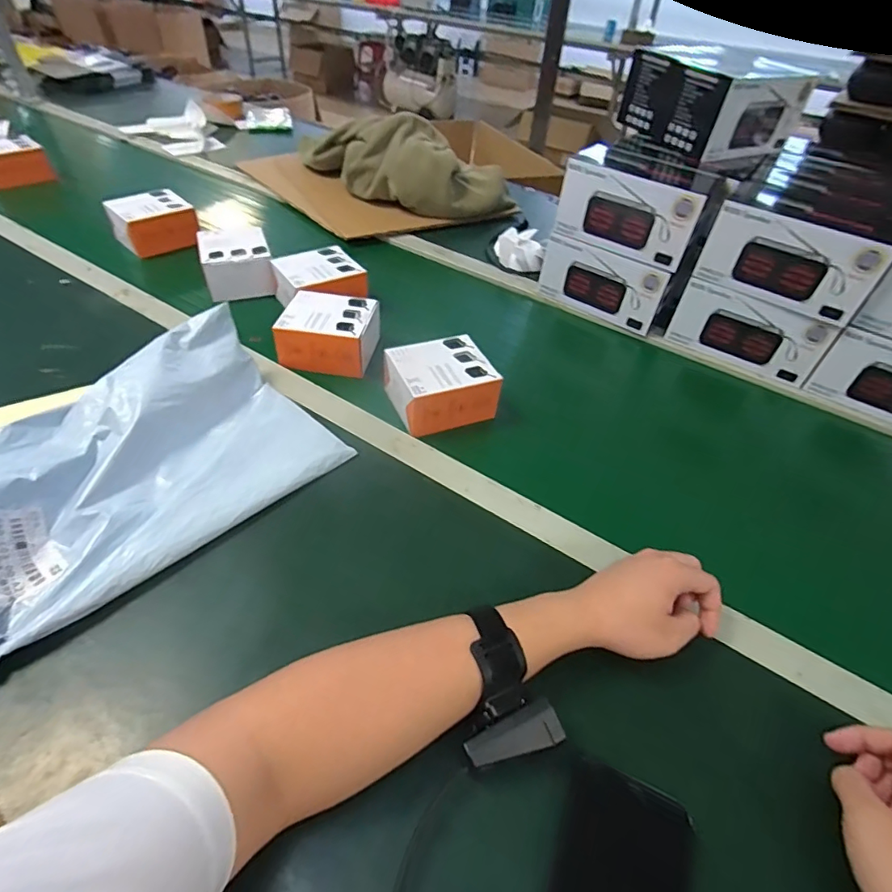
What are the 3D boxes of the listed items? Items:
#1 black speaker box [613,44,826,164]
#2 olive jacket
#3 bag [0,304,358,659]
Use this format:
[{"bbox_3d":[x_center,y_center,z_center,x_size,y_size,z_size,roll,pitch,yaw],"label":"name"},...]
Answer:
[{"bbox_3d":[0.419,-0.545,0.800,0.185,0.097,0.204,-15,48,-19],"label":"black speaker box"},{"bbox_3d":[-0.092,-0.577,1.028,0.460,0.124,0.222,6,45,1],"label":"olive jacket"},{"bbox_3d":[-0.312,0.014,0.478,0.227,0.079,0.366,37,54,26],"label":"bag"}]

